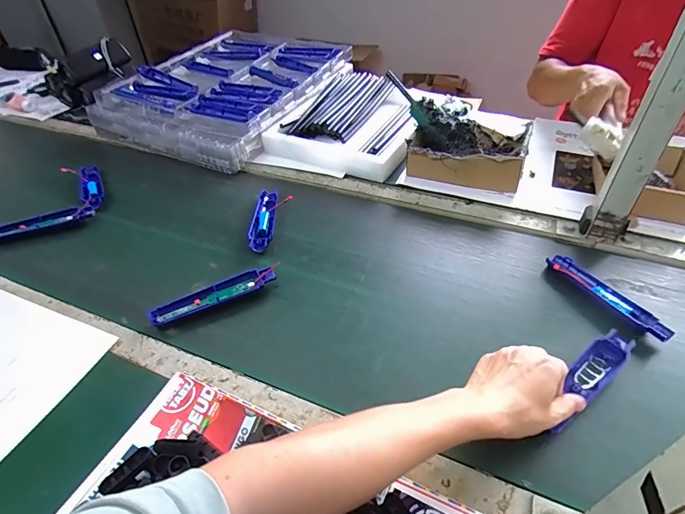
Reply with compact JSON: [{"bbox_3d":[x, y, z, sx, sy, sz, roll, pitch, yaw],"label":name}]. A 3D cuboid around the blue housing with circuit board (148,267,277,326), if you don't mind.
[{"bbox_3d":[-0.178,0.054,0.558,0.168,0.020,0.031,-20,50,-17],"label":"blue housing with circuit board"}]

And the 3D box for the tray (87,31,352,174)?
[{"bbox_3d":[-0.281,-0.472,1.077,0.466,0.077,0.661,18,46,21],"label":"tray"}]

